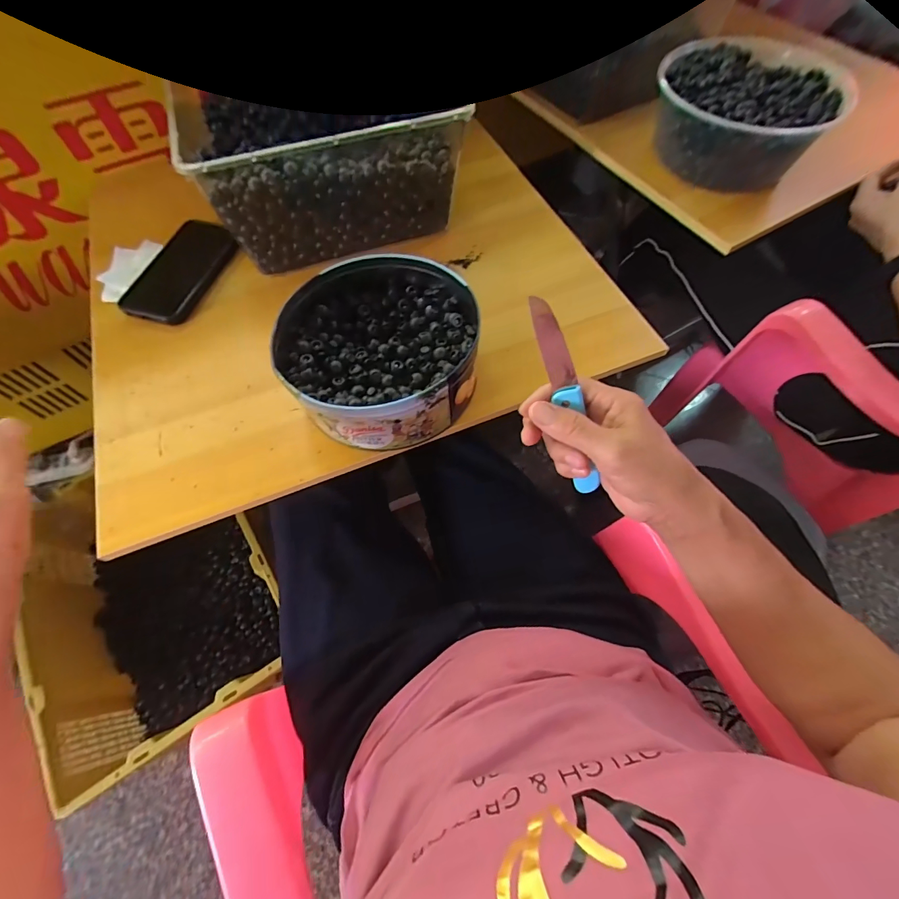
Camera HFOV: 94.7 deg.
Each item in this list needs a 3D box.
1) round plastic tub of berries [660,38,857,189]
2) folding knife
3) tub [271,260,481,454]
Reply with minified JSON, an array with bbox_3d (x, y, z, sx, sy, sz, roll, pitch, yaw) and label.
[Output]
[{"bbox_3d":[0.405,-0.457,0.593,0.214,0.116,0.189,32,68,15],"label":"round plastic tub of berries"},{"bbox_3d":[0.089,-0.034,0.308,0.015,0.162,0.016,-30,27,-14],"label":"folding knife"},{"bbox_3d":[-0.070,-0.104,0.421,0.180,0.077,0.197,0,64,0],"label":"tub"}]

